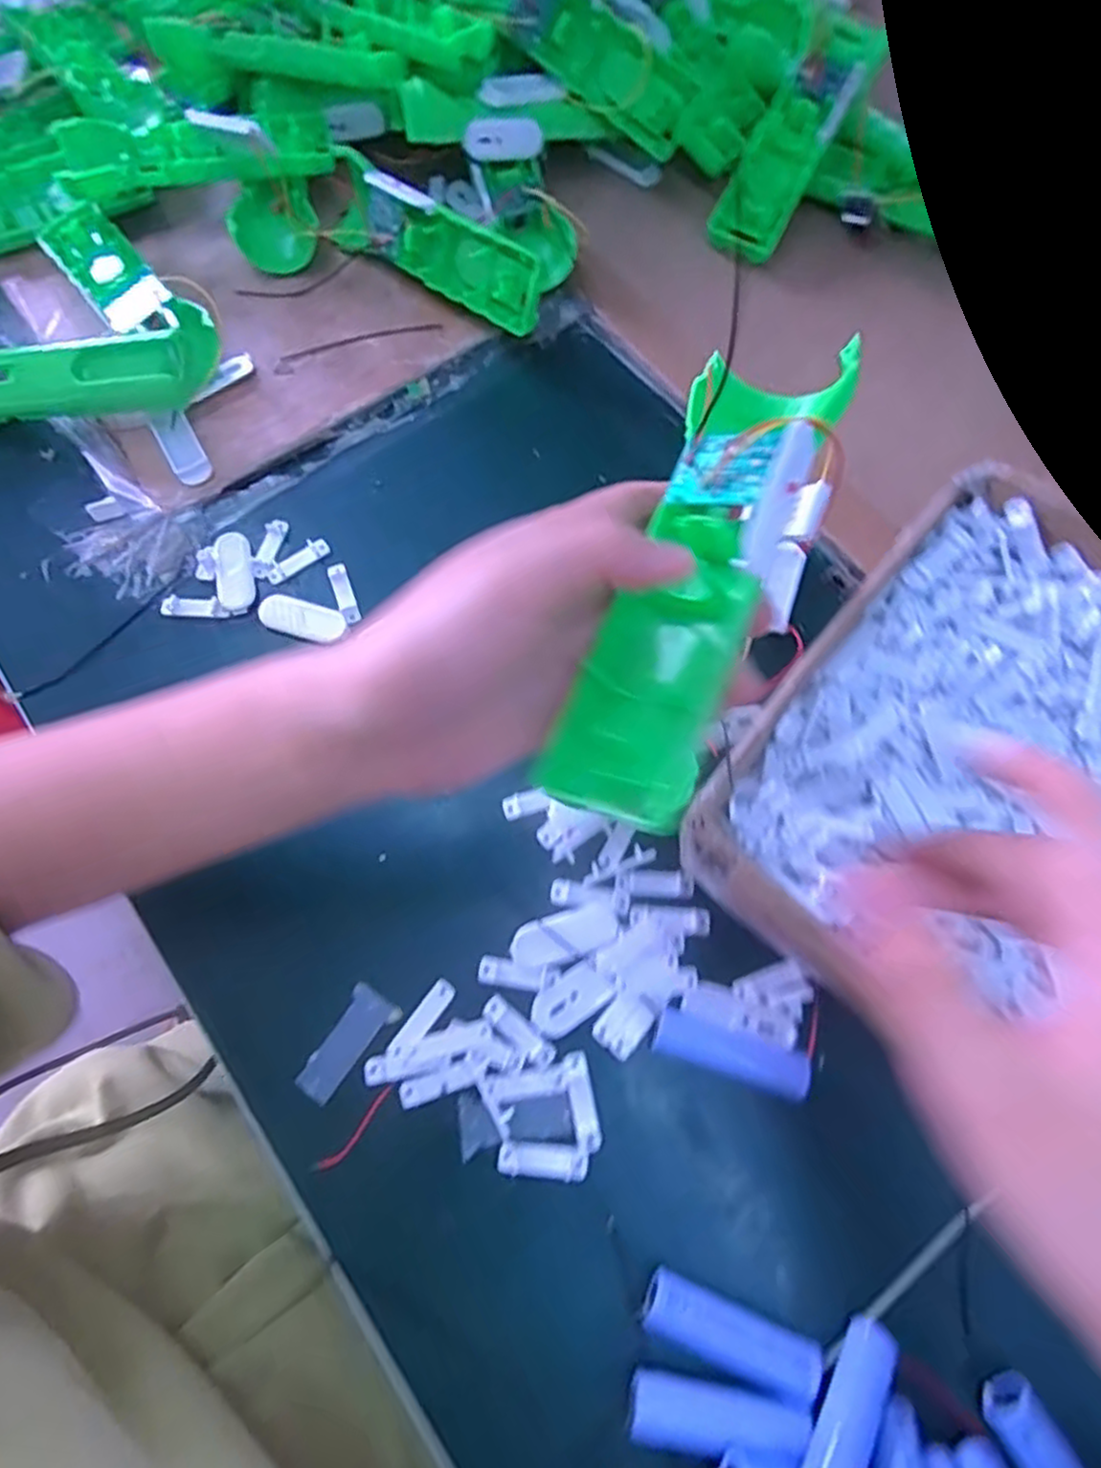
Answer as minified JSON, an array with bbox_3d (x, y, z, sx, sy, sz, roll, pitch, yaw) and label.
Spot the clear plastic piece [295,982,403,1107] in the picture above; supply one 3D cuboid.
[{"bbox_3d":[-0.090,0.139,0.326,0.023,0.006,0.049,31,75,10],"label":"clear plastic piece"}]

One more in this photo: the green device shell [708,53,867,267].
[{"bbox_3d":[0.148,-0.367,0.465,0.046,0.014,0.126,30,93,10],"label":"green device shell"}]

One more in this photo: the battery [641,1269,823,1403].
[{"bbox_3d":[0.069,0.232,0.285,0.067,0.017,0.020,22,74,8],"label":"battery"}]

